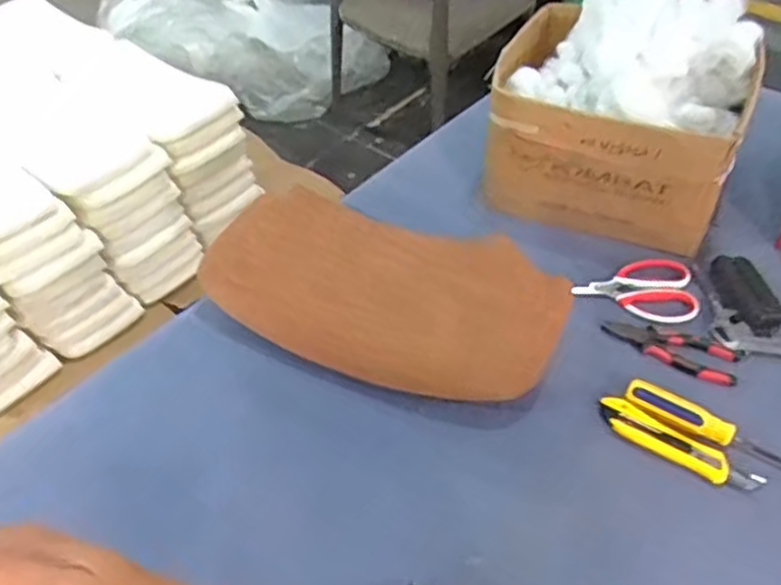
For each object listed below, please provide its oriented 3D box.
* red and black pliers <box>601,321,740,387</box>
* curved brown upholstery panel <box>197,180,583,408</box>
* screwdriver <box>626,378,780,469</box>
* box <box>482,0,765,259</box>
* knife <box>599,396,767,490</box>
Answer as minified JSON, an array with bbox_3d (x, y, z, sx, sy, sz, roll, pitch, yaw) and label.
[{"bbox_3d":[0.322,0.062,0.805,0.145,0.012,0.053,23,53,22],"label":"red and black pliers"},{"bbox_3d":[-0.003,-0.012,0.838,0.420,0.061,0.229,17,51,17],"label":"curved brown upholstery panel"},{"bbox_3d":[0.338,0.143,0.729,0.186,0.026,0.034,24,53,22],"label":"screwdriver"},{"bbox_3d":[0.286,-0.232,0.890,0.302,0.249,0.222,22,53,21],"label":"box"},{"bbox_3d":[0.295,0.158,0.722,0.165,0.018,0.033,26,54,23],"label":"knife"}]

